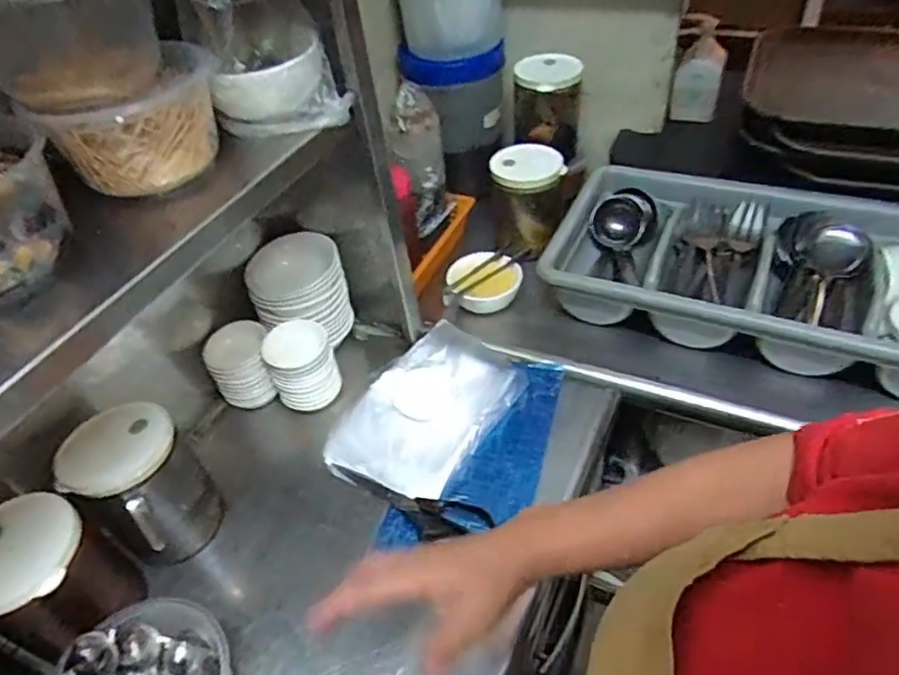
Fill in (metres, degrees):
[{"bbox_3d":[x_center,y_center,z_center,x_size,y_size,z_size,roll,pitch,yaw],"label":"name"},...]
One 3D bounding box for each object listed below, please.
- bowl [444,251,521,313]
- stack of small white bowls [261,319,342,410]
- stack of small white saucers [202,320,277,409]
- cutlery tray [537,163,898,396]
[{"bbox_3d":[0.046,-0.076,0.831,0.103,0.054,0.087,-10,44,-2],"label":"bowl"},{"bbox_3d":[-0.172,0.038,0.721,0.074,0.096,0.063,-20,45,-13],"label":"stack of small white bowls"},{"bbox_3d":[-0.242,0.042,0.740,0.072,0.103,0.069,-6,44,2],"label":"stack of small white saucers"},{"bbox_3d":[0.397,-0.077,0.775,0.522,0.096,0.269,15,48,22],"label":"cutlery tray"}]

